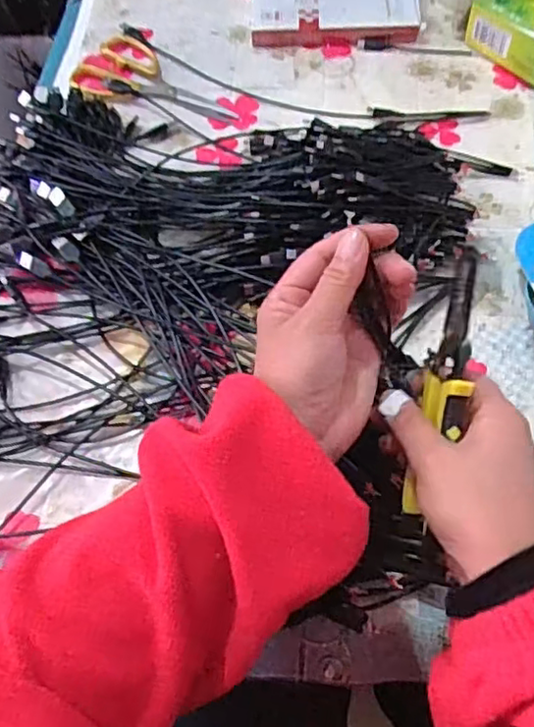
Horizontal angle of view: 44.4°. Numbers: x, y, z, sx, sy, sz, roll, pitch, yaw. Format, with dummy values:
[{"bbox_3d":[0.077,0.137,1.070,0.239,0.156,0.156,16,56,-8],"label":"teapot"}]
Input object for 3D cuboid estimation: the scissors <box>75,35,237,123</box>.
[{"bbox_3d":[-0.124,-0.277,0.667,0.091,0.011,0.178,-41,66,-18],"label":"scissors"}]

